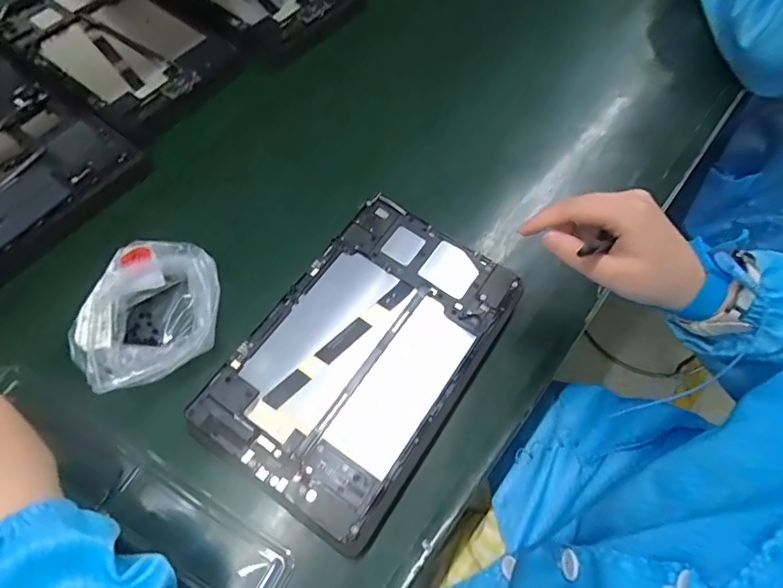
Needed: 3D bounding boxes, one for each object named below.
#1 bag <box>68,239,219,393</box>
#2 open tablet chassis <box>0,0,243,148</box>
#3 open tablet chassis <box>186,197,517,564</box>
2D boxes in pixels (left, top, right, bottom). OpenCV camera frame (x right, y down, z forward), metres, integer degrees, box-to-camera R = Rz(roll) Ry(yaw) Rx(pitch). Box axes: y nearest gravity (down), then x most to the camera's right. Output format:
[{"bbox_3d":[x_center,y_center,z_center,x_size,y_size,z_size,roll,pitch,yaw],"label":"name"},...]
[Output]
[{"bbox_3d":[-0.184,0.018,0.384,0.095,0.055,0.118,31,68,13],"label":"bag"},{"bbox_3d":[-0.298,-0.273,0.539,0.273,0.021,0.163,34,68,15],"label":"open tablet chassis"},{"bbox_3d":[-0.019,0.042,0.380,0.156,0.009,0.243,33,67,12],"label":"open tablet chassis"}]

